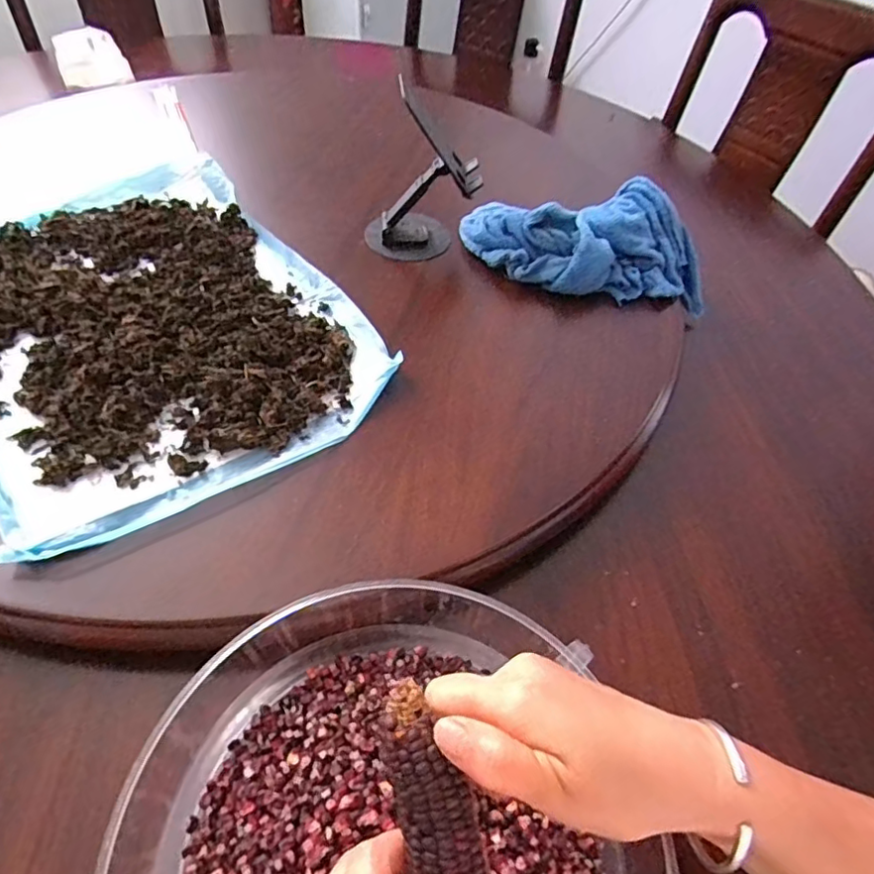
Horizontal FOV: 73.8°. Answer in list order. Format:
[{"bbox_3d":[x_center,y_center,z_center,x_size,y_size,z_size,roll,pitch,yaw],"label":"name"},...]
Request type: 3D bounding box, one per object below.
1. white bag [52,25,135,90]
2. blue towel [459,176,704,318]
[{"bbox_3d":[-0.506,-0.557,0.848,0.093,0.046,0.118,-23,58,-21],"label":"white bag"},{"bbox_3d":[0.155,-0.201,0.592,0.258,0.062,0.120,9,52,1],"label":"blue towel"}]

